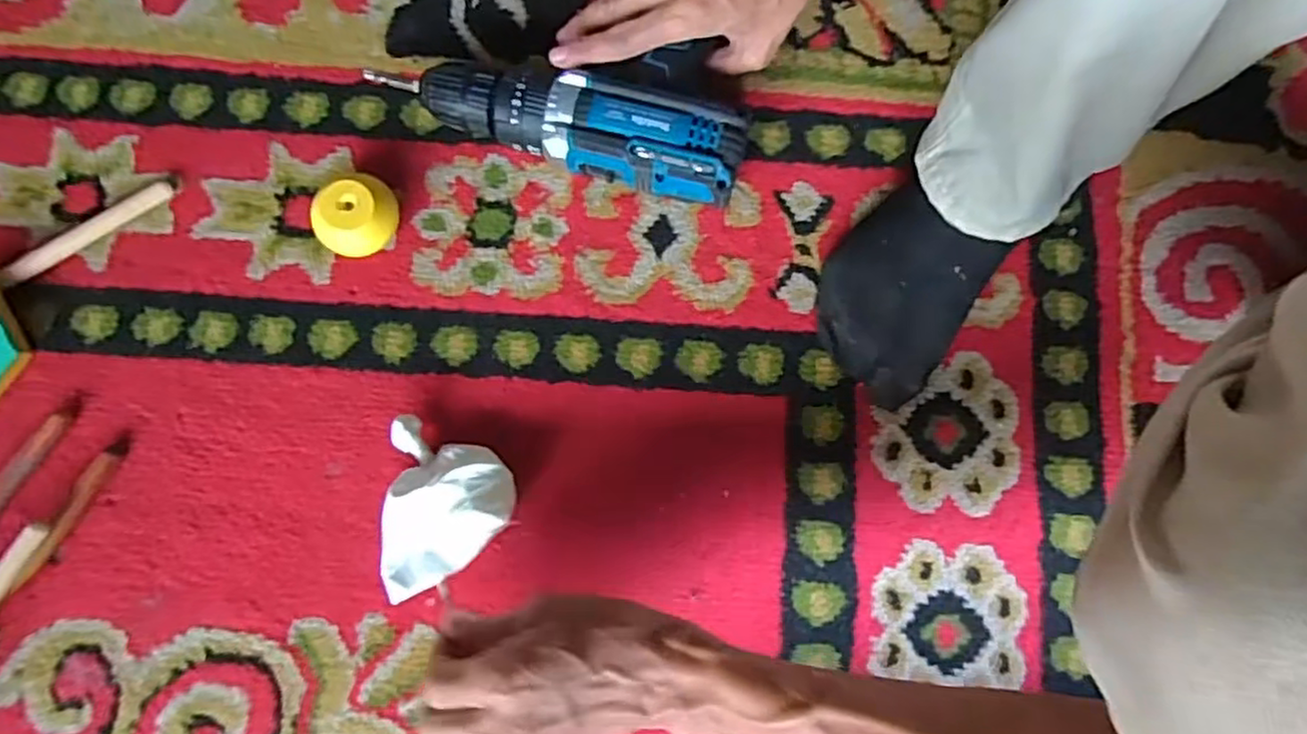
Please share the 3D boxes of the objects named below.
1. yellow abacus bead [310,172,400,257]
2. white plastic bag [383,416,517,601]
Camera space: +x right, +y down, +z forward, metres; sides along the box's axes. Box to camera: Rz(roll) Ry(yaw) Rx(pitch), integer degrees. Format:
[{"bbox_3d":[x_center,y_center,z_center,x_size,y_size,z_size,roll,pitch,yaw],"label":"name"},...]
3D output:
[{"bbox_3d":[-0.175,-0.088,0.421,0.047,0.032,0.042,-32,82,-6],"label":"yellow abacus bead"},{"bbox_3d":[-0.112,0.080,0.393,0.072,0.033,0.097,4,80,0],"label":"white plastic bag"}]

